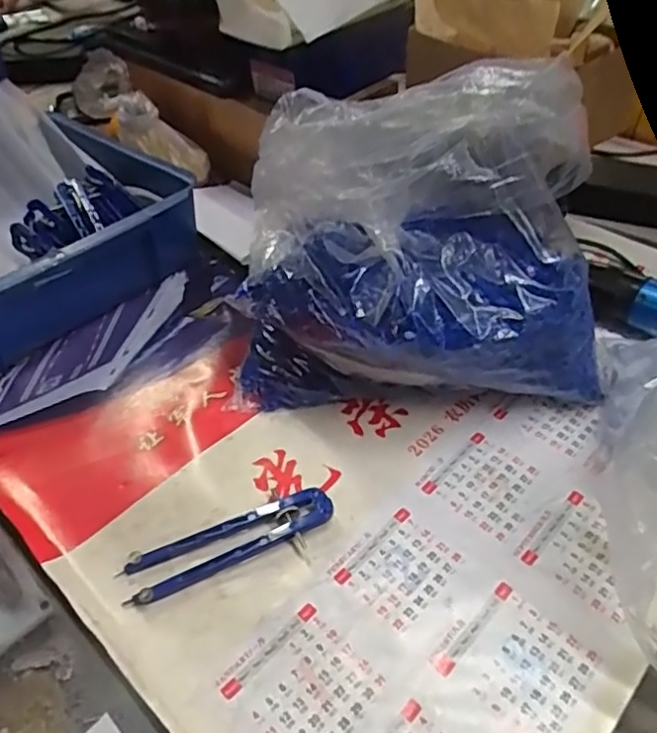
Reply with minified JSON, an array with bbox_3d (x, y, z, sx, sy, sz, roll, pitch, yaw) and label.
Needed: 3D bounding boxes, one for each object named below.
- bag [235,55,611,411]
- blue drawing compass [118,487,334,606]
[{"bbox_3d":[0.059,-0.085,0.409,0.244,0.206,0.163,8,46,12],"label":"bag"},{"bbox_3d":[-0.057,0.103,0.366,0.124,0.010,0.034,-18,46,-13],"label":"blue drawing compass"}]

